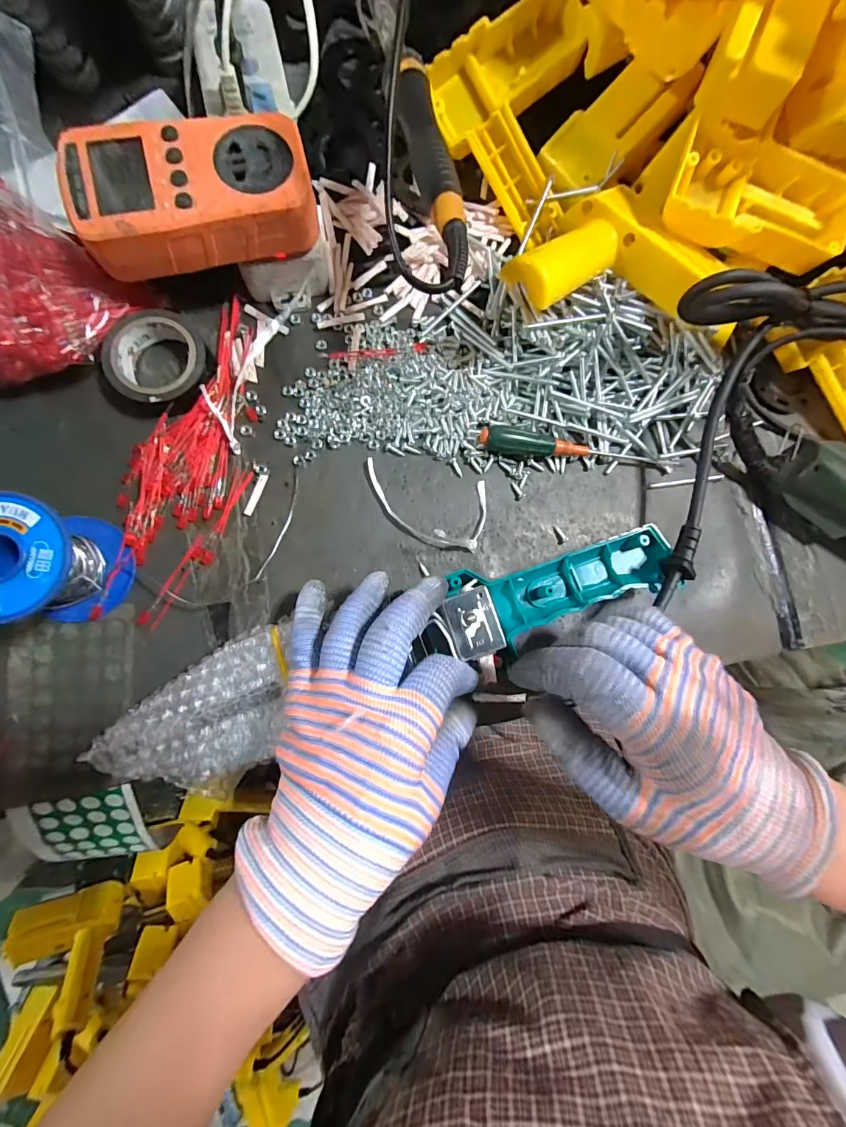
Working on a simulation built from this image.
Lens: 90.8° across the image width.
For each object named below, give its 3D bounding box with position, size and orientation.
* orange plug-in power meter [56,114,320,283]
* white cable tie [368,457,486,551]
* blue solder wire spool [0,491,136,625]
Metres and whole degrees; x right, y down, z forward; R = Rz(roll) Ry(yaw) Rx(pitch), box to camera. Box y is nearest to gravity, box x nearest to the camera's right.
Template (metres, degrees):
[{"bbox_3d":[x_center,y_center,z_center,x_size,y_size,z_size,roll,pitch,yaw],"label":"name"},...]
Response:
[{"bbox_3d":[-0.128,-0.211,0.238,0.125,0.030,0.065,-14,85,-8],"label":"orange plug-in power meter"},{"bbox_3d":[0.002,-0.039,0.280,0.083,0.011,0.049,9,82,-5],"label":"white cable tie"},{"bbox_3d":[-0.207,0.000,0.228,0.058,0.062,0.062,1,83,-6],"label":"blue solder wire spool"}]

